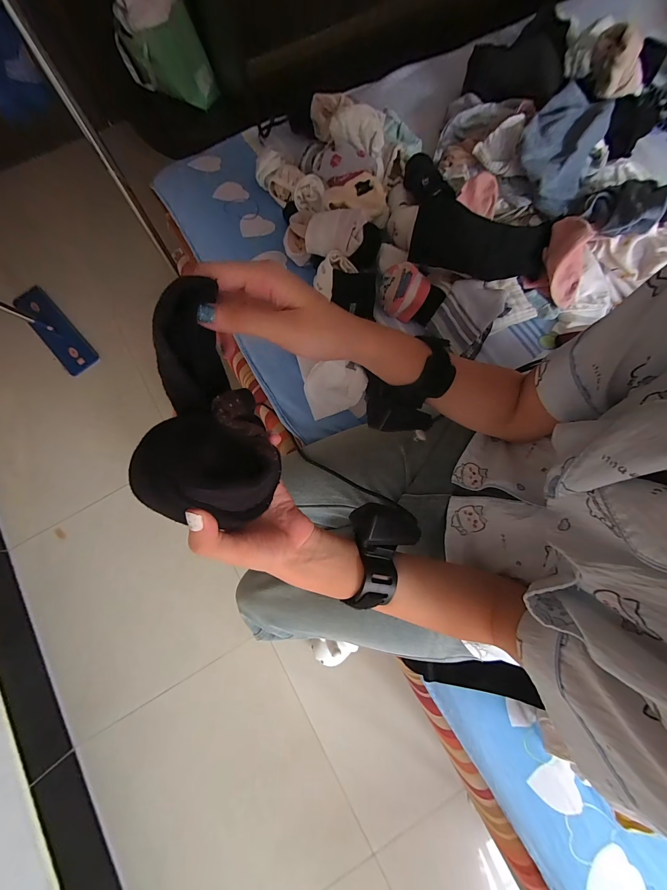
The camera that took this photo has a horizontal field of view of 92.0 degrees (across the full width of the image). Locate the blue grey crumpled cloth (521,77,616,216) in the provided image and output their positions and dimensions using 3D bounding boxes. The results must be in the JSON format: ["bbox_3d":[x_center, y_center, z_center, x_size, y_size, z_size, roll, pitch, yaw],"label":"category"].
[{"bbox_3d":[0.371,-0.487,0.534,0.121,0.060,0.164,28,79,7],"label":"blue grey crumpled cloth"}]

